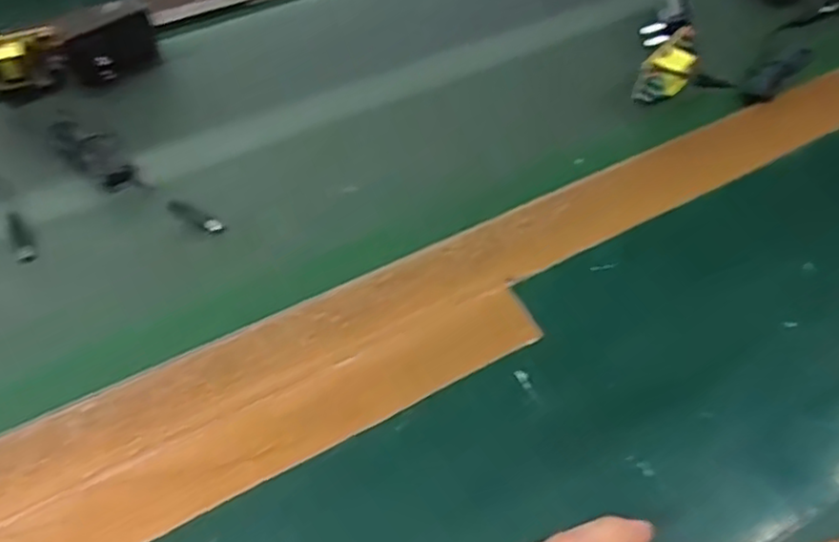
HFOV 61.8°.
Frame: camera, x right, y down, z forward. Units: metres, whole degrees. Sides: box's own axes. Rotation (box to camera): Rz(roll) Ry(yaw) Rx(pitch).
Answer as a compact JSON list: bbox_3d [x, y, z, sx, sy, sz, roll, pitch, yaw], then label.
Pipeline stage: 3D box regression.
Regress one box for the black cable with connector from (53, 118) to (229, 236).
[{"bbox_3d":[-0.199,-0.066,0.468,0.154,0.014,0.033,34,60,19],"label":"black cable with connector"}]

